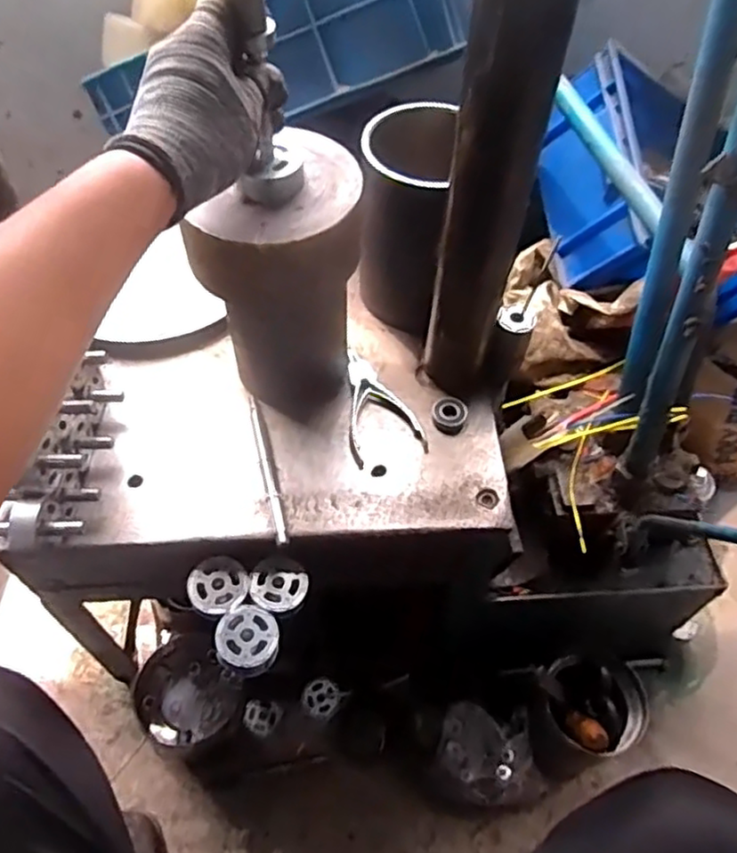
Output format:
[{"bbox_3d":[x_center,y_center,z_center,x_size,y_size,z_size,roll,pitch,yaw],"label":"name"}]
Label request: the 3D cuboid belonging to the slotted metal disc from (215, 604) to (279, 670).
[{"bbox_3d":[-0.104,0.180,0.582,0.050,0.011,0.050,1,55,-1],"label":"slotted metal disc"}]

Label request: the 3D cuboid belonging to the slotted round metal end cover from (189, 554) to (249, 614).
[{"bbox_3d":[-0.133,0.140,0.603,0.051,0.006,0.053,1,55,-1],"label":"slotted round metal end cover"}]

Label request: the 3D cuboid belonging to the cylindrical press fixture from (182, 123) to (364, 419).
[{"bbox_3d":[-0.070,-0.121,0.608,0.119,0.230,0.120,6,55,2],"label":"cylindrical press fixture"}]

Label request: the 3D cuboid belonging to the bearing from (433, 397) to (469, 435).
[{"bbox_3d":[0.080,-0.011,0.670,0.034,0.018,0.032,1,55,-1],"label":"bearing"}]

